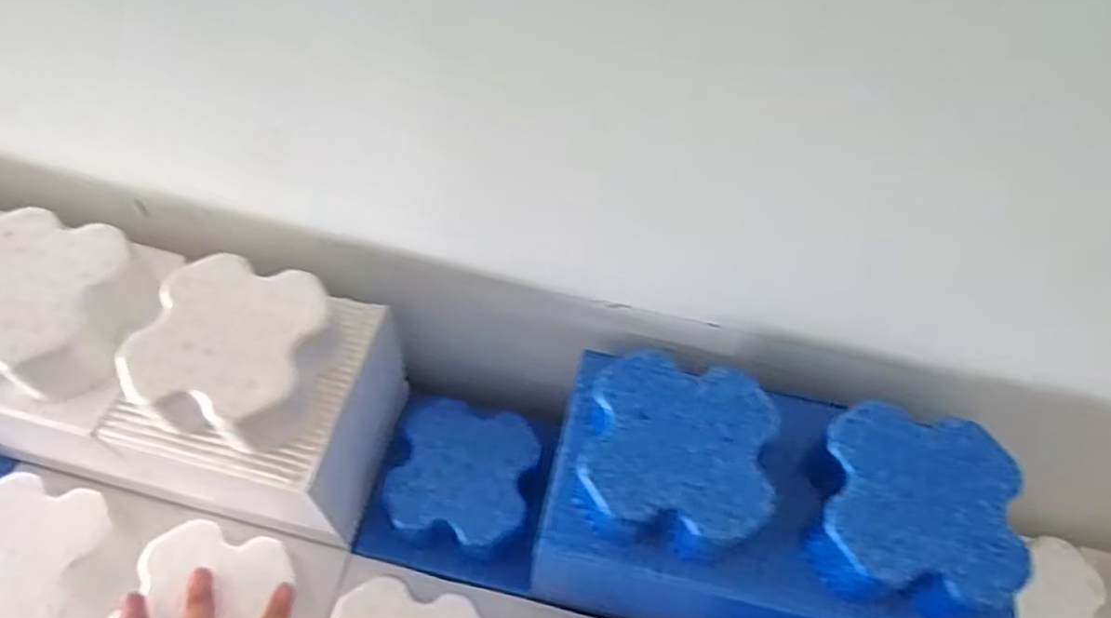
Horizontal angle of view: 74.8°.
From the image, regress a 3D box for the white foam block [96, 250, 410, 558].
[{"bbox_3d":[-0.217,0.067,0.555,0.143,0.195,0.146,14,58,5],"label":"white foam block"}]

